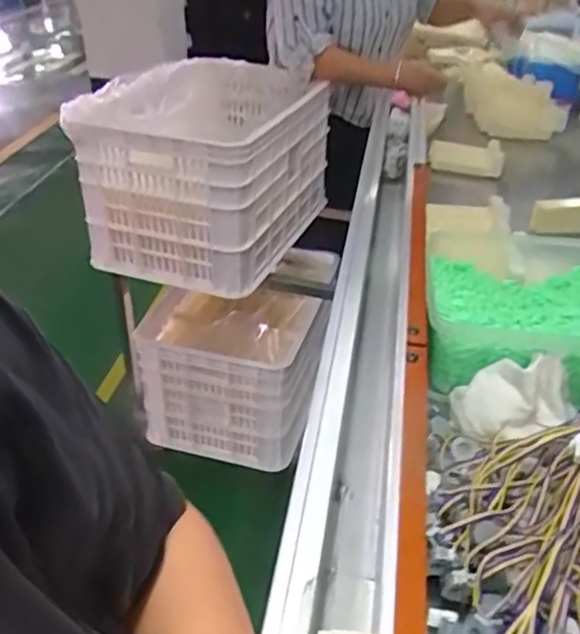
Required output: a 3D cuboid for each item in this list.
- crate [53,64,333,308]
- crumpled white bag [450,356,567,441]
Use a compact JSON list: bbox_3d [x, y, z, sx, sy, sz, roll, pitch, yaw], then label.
[{"bbox_3d":[-0.163,-0.328,1.454,0.385,0.312,0.552,13,35,17],"label":"crate"},{"bbox_3d":[0.228,0.089,0.710,0.115,0.073,0.091,12,35,16],"label":"crumpled white bag"}]

